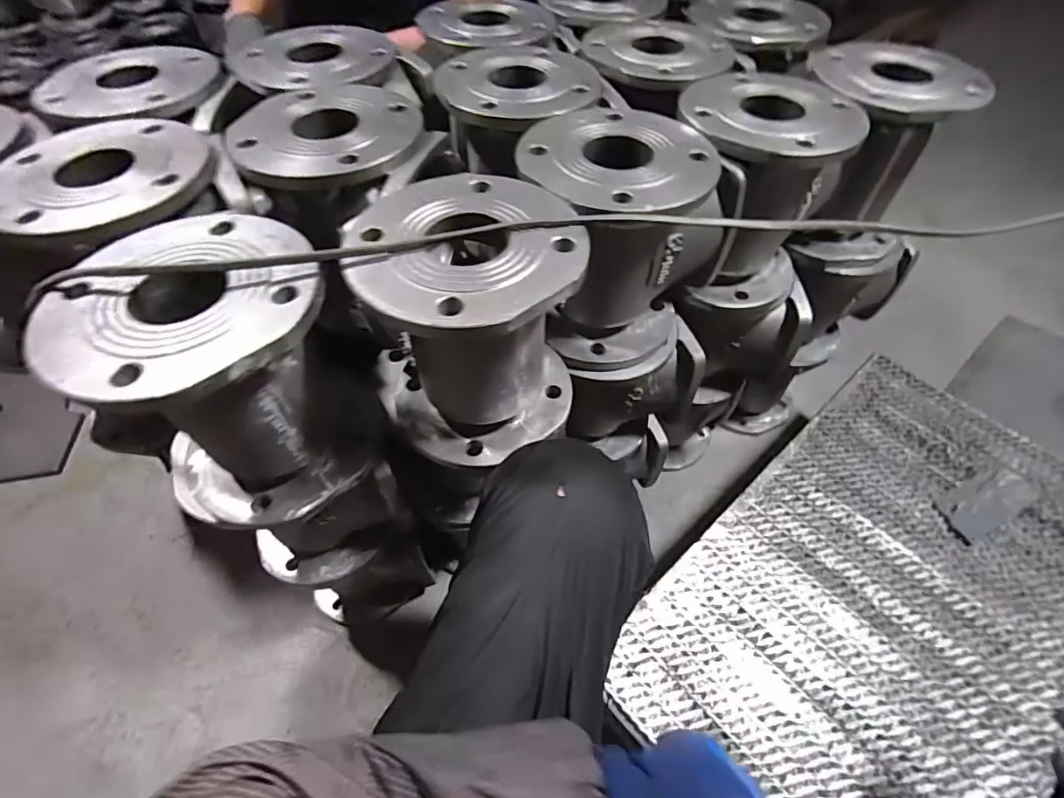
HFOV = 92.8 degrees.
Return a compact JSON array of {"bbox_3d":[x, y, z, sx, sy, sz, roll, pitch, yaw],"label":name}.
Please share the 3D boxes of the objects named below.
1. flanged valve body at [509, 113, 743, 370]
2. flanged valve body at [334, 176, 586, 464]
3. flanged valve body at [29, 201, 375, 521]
[{"bbox_3d":[0.084,-0.166,0.529,0.176,0.192,0.184,1,54,-1],"label":"flanged valve body"},{"bbox_3d":[-0.051,-0.063,0.456,0.169,0.197,0.172,1,54,-1],"label":"flanged valve body"},{"bbox_3d":[-0.240,-0.013,0.415,0.175,0.201,0.161,-27,59,-20],"label":"flanged valve body"}]

